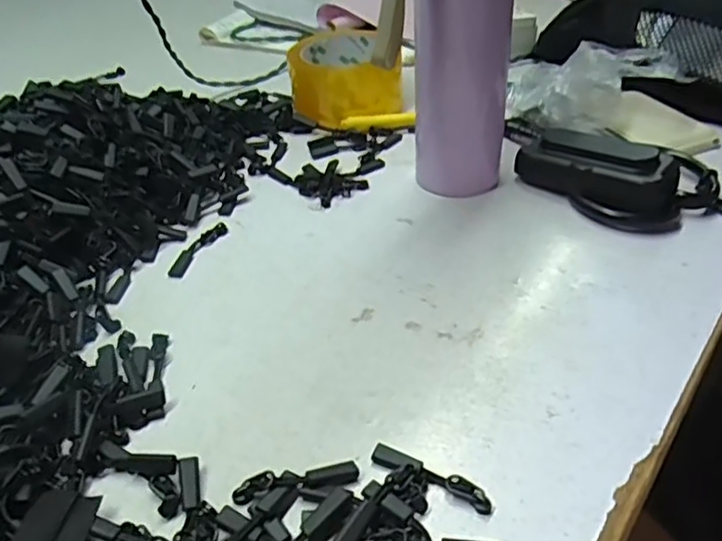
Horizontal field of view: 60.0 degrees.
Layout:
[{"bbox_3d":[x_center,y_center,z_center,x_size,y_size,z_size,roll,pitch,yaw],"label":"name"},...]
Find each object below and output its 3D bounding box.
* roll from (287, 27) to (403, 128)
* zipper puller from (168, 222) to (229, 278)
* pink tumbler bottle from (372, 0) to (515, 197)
[{"bbox_3d":[-0.013,-0.179,0.577,0.102,0.056,0.097,-1,40,1],"label":"roll"},{"bbox_3d":[-0.114,-0.016,0.432,0.014,0.006,0.057,15,43,19],"label":"zipper puller"},{"bbox_3d":[0.058,-0.154,0.396,0.075,0.244,0.089,8,41,12],"label":"pink tumbler bottle"}]

